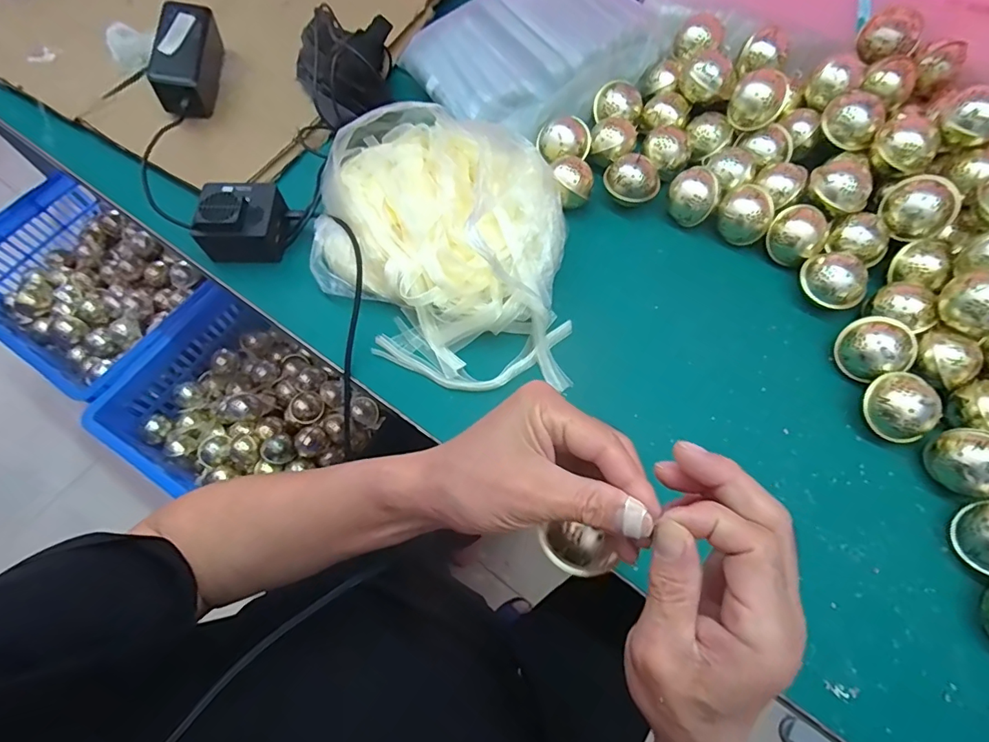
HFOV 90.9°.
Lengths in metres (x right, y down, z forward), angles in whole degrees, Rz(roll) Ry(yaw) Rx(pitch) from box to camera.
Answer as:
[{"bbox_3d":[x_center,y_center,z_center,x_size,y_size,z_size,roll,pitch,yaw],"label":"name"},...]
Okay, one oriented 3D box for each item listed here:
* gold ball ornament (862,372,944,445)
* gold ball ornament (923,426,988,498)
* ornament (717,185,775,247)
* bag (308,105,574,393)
[{"bbox_3d":[0.368,0.034,0.445,0.054,0.049,0.060,-18,67,-7],"label":"gold ball ornament"},{"bbox_3d":[0.418,0.079,0.425,0.060,0.051,0.059,-13,66,-5],"label":"gold ball ornament"},{"bbox_3d":[0.275,-0.170,0.536,0.052,0.052,0.055,0,66,1],"label":"ornament"},{"bbox_3d":[-0.055,-0.140,0.485,0.261,0.109,0.291,0,66,1],"label":"bag"}]

